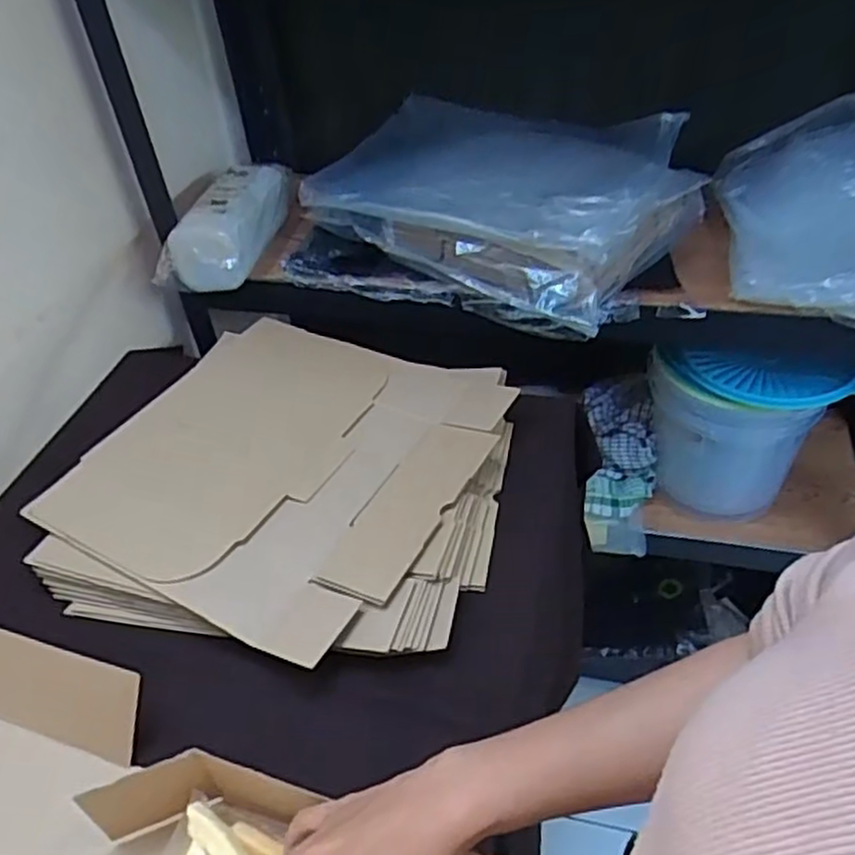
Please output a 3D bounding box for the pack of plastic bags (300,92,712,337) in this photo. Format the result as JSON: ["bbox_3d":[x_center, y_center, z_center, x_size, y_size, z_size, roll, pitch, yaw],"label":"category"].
[{"bbox_3d":[0.097,-0.275,0.878,0.399,0.108,0.339,21,48,26],"label":"pack of plastic bags"}]

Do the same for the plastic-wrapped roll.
[{"bbox_3d":[-0.242,-0.257,0.908,0.106,0.075,0.228,3,42,9],"label":"plastic-wrapped roll"}]

